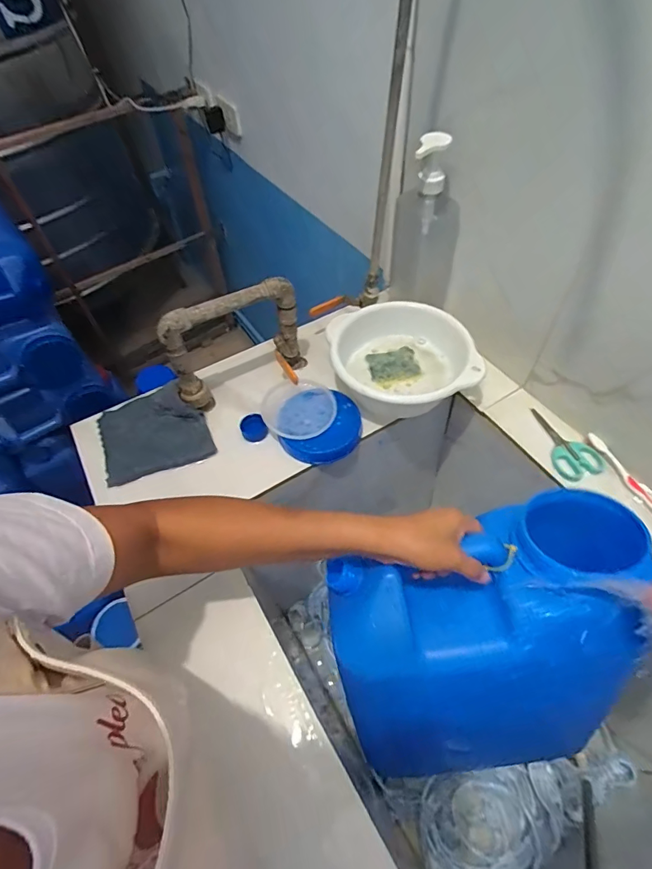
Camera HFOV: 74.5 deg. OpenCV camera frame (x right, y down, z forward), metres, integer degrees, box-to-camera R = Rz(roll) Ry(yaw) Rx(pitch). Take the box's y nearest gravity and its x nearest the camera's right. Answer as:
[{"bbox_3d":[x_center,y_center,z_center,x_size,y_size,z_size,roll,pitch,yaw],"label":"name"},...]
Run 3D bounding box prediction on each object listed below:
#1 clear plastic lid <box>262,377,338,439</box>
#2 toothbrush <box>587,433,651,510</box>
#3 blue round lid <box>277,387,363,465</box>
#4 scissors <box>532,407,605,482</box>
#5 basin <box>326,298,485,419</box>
[{"bbox_3d":[-0.038,-0.035,0.633,0.102,0.028,0.104,-2,54,2],"label":"clear plastic lid"},{"bbox_3d":[0.399,0.068,0.543,0.017,0.013,0.178,-18,55,-10],"label":"toothbrush"},{"bbox_3d":[-0.009,-0.015,0.622,0.115,0.022,0.116,-2,54,2],"label":"blue round lid"},{"bbox_3d":[0.327,0.010,0.603,0.062,0.016,0.123,-18,55,-10],"label":"scissors"},{"bbox_3d":[0.113,-0.101,0.646,0.197,0.090,0.190,-2,54,2],"label":"basin"}]

